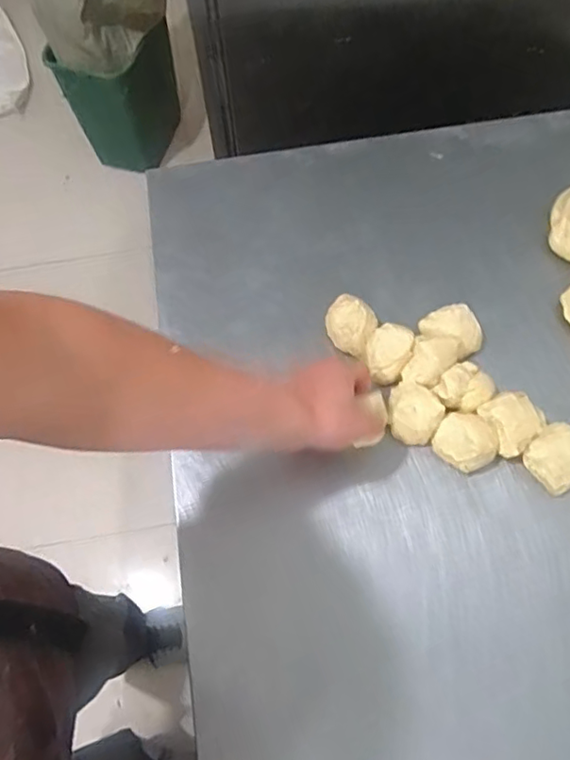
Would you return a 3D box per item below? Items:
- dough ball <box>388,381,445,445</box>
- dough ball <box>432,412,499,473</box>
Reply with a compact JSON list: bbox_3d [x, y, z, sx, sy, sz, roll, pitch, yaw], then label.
[{"bbox_3d":[0.132,0.033,0.606,0.055,0.031,0.053,-1,66,2],"label":"dough ball"},{"bbox_3d":[0.182,0.062,0.595,0.059,0.030,0.054,0,65,0],"label":"dough ball"}]

